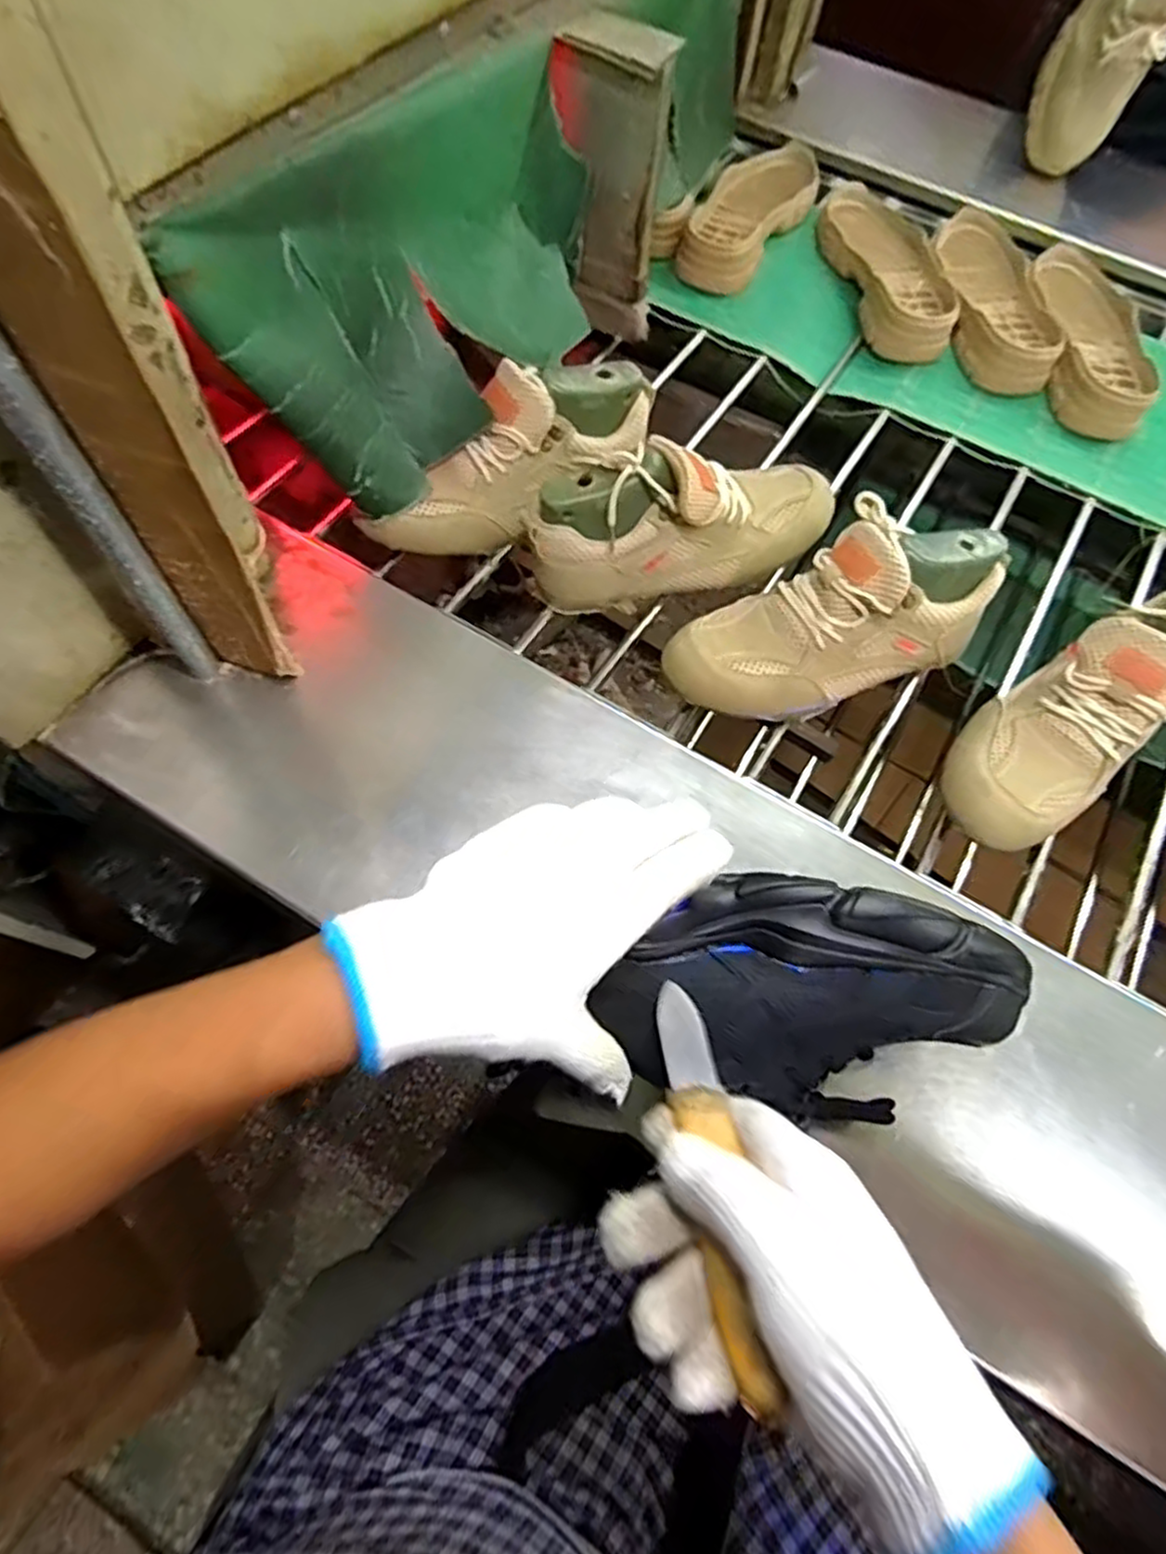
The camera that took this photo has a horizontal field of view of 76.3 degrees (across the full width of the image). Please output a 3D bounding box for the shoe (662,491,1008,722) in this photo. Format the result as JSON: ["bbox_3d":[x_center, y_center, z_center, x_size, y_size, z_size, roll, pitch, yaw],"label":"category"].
[{"bbox_3d":[0.189,-0.119,0.562,0.258,0.113,0.106,-20,68,1],"label":"shoe"}]

